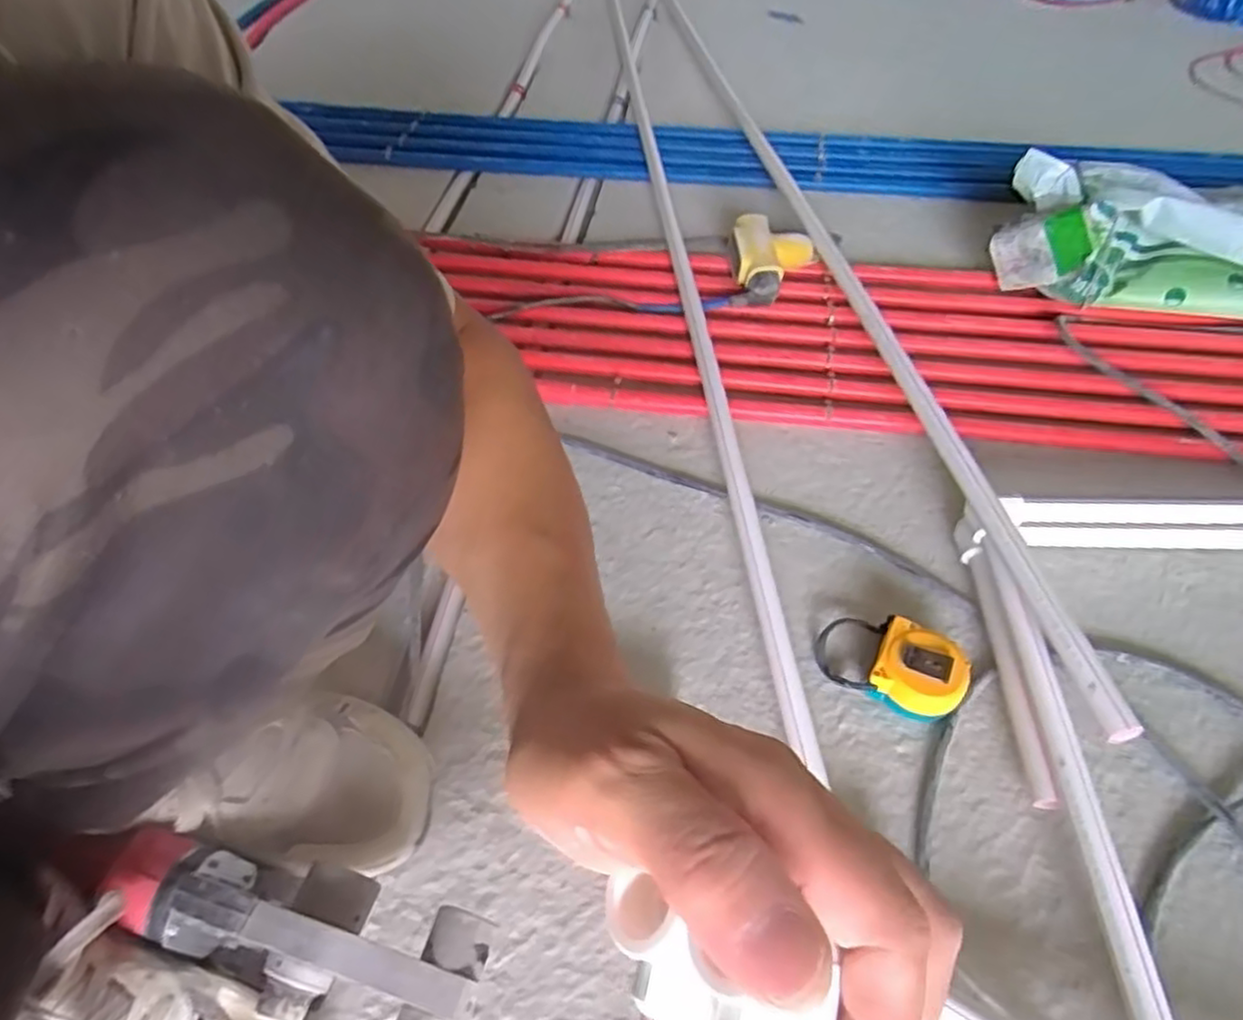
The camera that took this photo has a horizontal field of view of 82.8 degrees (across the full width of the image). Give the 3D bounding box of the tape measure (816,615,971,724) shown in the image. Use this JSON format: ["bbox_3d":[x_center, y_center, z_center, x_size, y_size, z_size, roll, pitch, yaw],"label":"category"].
[{"bbox_3d":[0.201,0.113,0.527,0.102,0.040,0.065,22,55,18],"label":"tape measure"}]

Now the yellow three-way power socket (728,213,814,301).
[{"bbox_3d":[0.162,-0.282,0.809,0.091,0.059,0.096,0,53,1],"label":"yellow three-way power socket"}]

